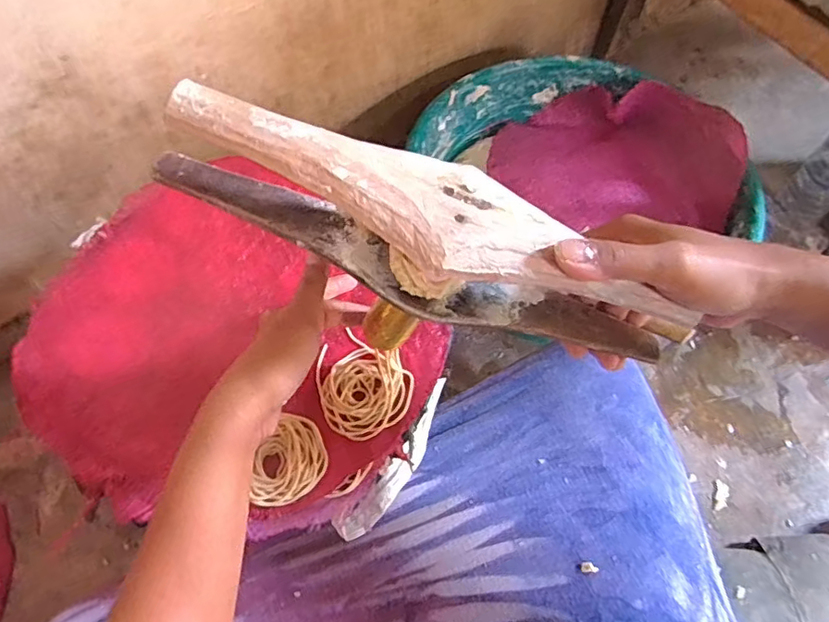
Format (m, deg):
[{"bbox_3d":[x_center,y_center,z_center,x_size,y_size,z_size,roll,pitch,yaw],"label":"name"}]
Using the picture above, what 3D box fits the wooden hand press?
[{"bbox_3d":[0.019,-0.036,0.317,0.311,0.083,0.056,23,62,-14],"label":"wooden hand press"}]

